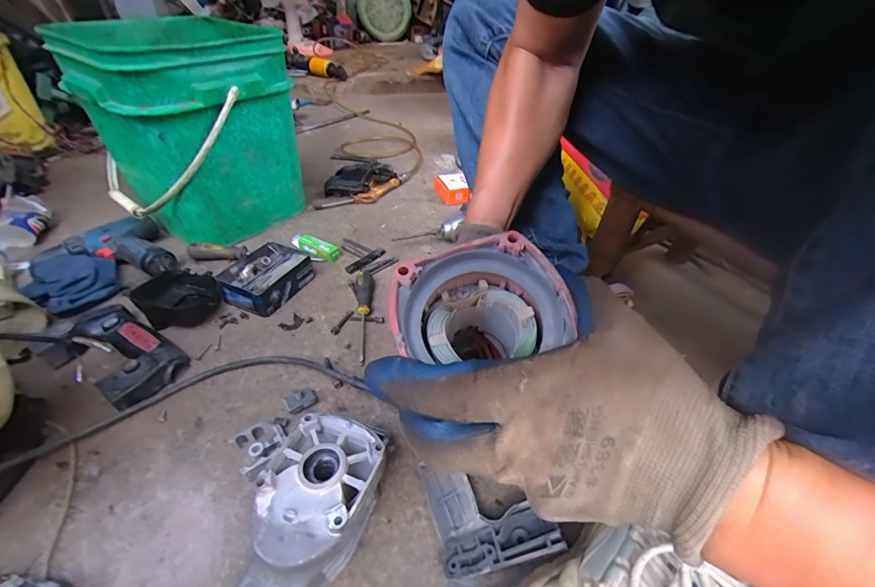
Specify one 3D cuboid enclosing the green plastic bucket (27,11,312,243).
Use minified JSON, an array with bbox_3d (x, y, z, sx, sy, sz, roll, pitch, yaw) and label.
[{"bbox_3d":[-0.481,-0.306,0.758,0.333,0.341,0.297,21,45,20],"label":"green plastic bucket"}]

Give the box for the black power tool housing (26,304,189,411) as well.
[{"bbox_3d":[-0.455,0.080,0.532,0.211,0.037,0.112,20,42,22],"label":"black power tool housing"}]

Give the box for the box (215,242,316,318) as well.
[{"bbox_3d":[-0.296,-0.031,0.660,0.113,0.045,0.141,17,42,18],"label":"box"}]

